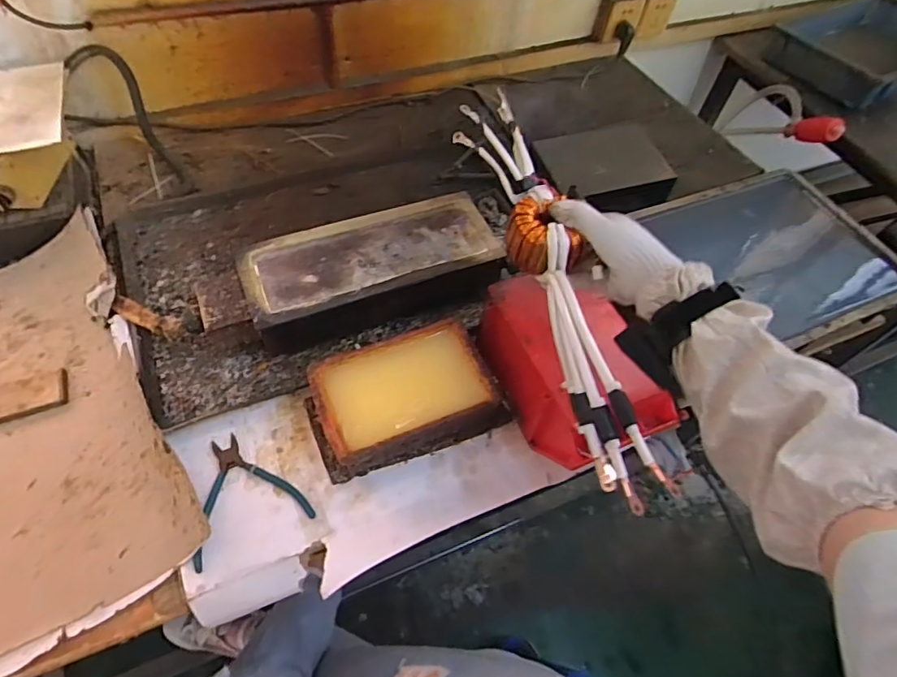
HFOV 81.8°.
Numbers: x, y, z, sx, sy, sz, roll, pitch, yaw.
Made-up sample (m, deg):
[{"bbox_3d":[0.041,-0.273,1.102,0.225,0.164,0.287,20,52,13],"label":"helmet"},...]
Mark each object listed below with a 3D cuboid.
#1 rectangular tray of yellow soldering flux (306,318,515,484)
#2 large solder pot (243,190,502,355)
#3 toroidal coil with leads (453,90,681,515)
[{"bbox_3d":[-0.054,0.072,0.638,0.223,0.068,0.137,-20,60,-17],"label":"rectangular tray of yellow soldering flux"},{"bbox_3d":[-0.105,-0.098,0.727,0.338,0.083,0.143,-19,60,-17],"label":"large solder pot"},{"bbox_3d":[0.098,-0.073,0.527,0.068,0.075,0.479,-9,64,-11],"label":"toroidal coil with leads"}]

